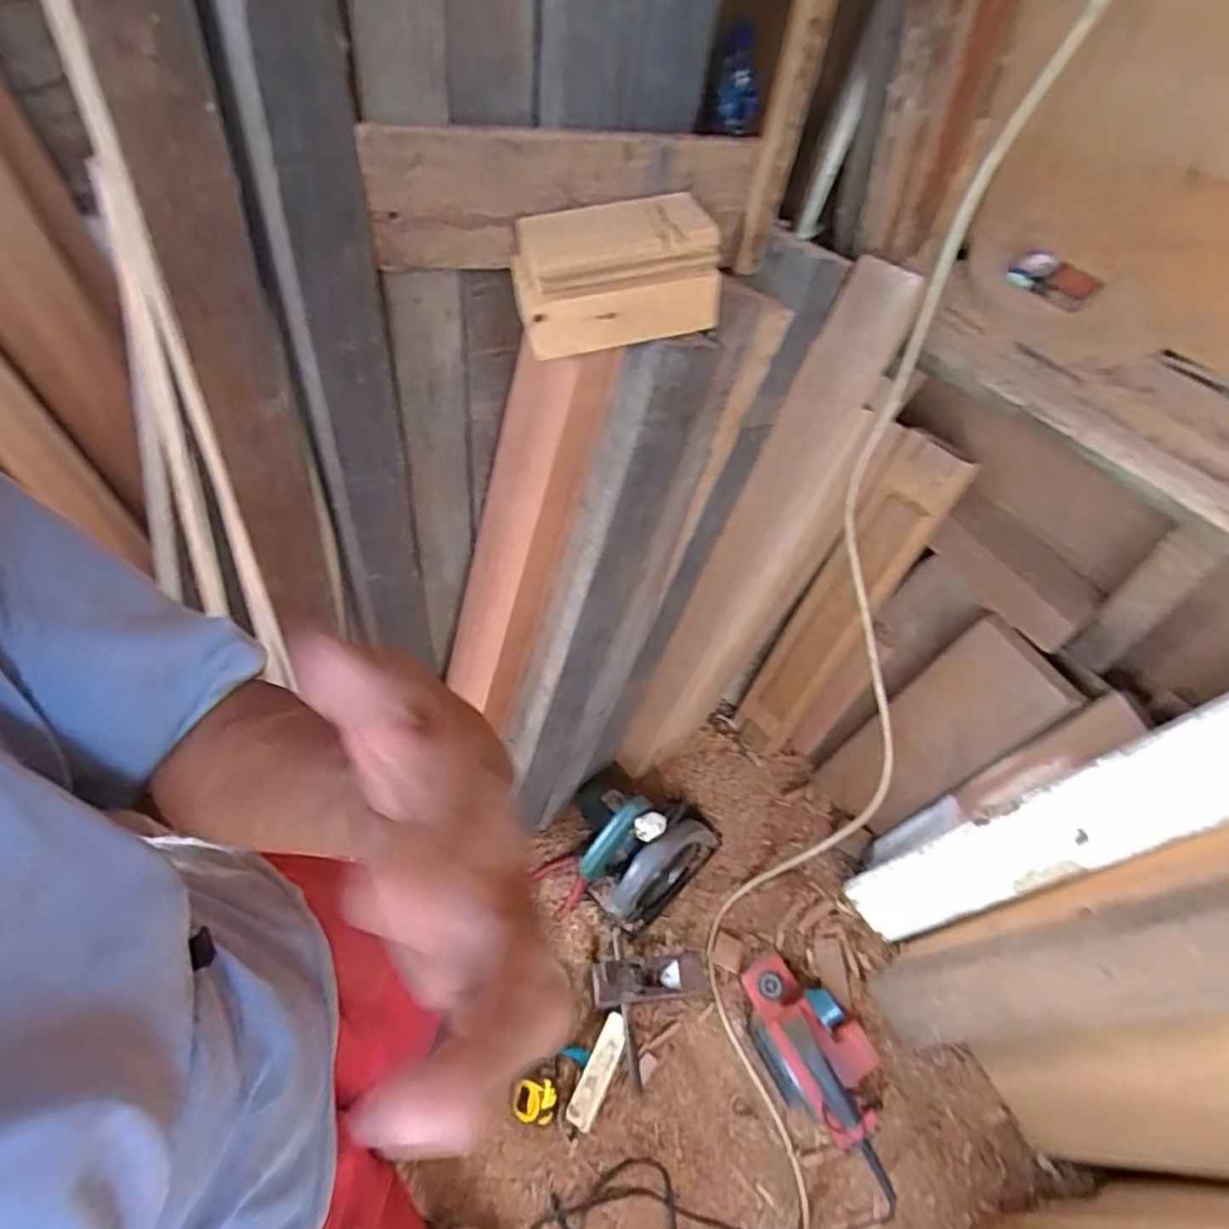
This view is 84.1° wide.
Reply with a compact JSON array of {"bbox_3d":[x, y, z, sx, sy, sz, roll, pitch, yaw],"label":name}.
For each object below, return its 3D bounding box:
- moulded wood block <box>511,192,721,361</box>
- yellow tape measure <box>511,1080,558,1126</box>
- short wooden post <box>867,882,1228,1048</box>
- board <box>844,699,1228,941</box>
[{"bbox_3d":[-0.001,-0.322,0.648,0.182,0.095,0.098,-16,57,-6],"label":"moulded wood block"},{"bbox_3d":[-0.126,0.764,1.067,0.069,0.038,0.056,1,57,5],"label":"yellow tape measure"},{"bbox_3d":[0.564,0.460,0.875,0.099,0.610,0.120,4,55,-18],"label":"short wooden post"},{"bbox_3d":[0.584,0.321,0.955,0.023,0.697,0.114,-2,55,-29],"label":"board"}]

